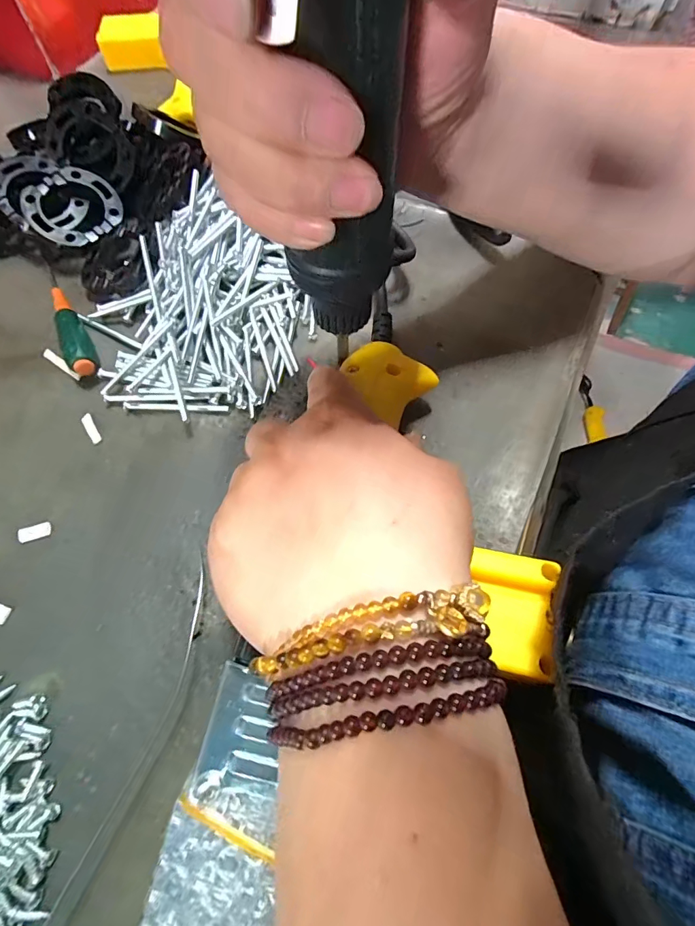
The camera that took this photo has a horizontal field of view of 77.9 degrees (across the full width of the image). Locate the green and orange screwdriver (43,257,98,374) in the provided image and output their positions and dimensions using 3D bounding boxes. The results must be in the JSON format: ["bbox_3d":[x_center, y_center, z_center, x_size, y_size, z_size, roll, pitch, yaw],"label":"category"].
[{"bbox_3d":[-0.180,-0.097,0.273,0.014,0.015,0.115,-29,68,-11],"label":"green and orange screwdriver"}]

